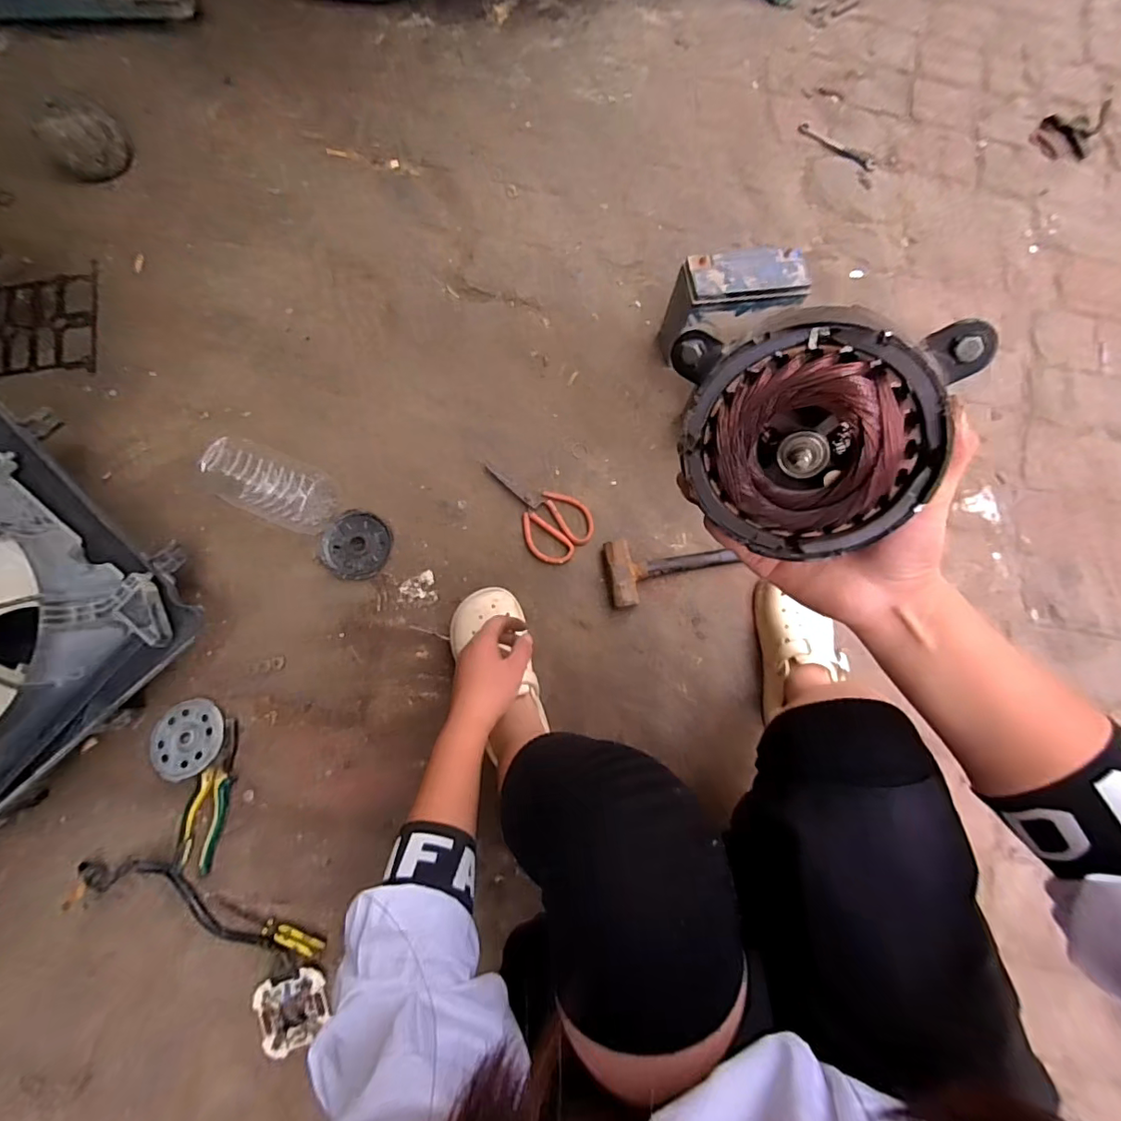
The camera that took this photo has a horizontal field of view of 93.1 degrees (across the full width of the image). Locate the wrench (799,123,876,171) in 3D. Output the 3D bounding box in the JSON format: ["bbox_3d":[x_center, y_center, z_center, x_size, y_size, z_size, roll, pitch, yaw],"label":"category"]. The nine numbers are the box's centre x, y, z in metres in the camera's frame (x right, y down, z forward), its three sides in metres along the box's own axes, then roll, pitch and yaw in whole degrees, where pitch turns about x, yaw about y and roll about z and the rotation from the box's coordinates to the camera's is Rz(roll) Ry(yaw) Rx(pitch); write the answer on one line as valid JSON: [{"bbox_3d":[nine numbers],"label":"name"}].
[{"bbox_3d":[0.540,-0.807,1.037,0.164,0.008,0.031,30,79,5],"label":"wrench"}]

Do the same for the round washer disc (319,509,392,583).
[{"bbox_3d":[-0.315,-0.024,0.820,0.100,0.014,0.105,0,78,-2],"label":"round washer disc"}]

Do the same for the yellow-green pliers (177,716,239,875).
[{"bbox_3d":[-0.484,0.323,0.736,0.048,0.013,0.193,9,78,0],"label":"yellow-green pliers"}]

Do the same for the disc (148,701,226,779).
[{"bbox_3d":[-0.525,0.251,0.746,0.102,0.022,0.101,0,78,-2],"label":"disc"}]

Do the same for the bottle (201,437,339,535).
[{"bbox_3d":[-0.429,-0.112,0.790,0.177,0.098,0.095,23,78,3],"label":"bottle"}]

